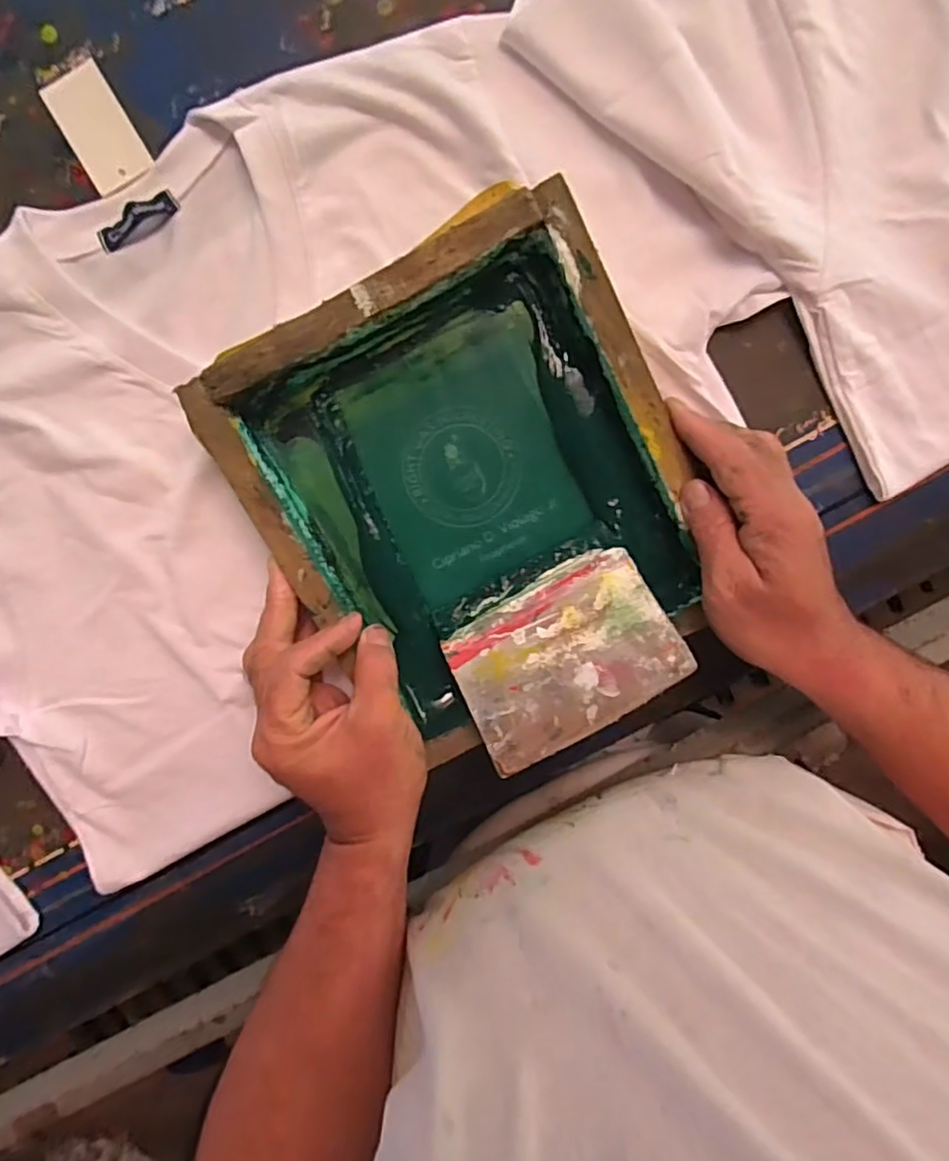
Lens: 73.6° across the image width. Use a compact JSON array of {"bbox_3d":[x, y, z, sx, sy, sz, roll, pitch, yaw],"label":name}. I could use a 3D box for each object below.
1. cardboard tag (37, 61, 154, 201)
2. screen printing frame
[{"bbox_3d":[-0.226,-0.271,0.380,0.038,0.004,0.069,-29,96,4],"label":"cardboard tag"},{"bbox_3d":[0.002,-0.046,0.378,0.232,0.056,0.263,-27,97,4],"label":"screen printing frame"}]

